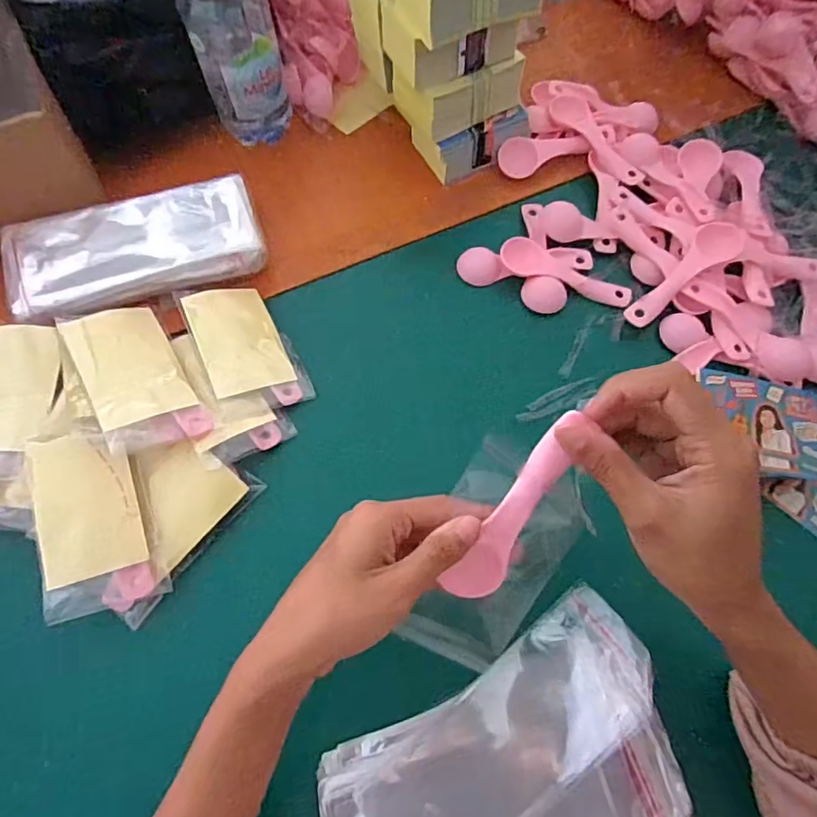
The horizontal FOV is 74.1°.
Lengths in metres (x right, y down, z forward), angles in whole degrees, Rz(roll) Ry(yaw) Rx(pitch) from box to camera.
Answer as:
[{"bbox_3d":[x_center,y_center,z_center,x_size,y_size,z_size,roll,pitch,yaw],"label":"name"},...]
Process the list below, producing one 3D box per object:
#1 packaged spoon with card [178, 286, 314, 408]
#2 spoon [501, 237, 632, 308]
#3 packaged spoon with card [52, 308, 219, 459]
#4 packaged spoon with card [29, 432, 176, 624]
[{"bbox_3d":[-0.127,-0.049,0.418,0.070,0.006,0.114,-17,67,-28],"label":"packaged spoon with card"},{"bbox_3d":[0.133,-0.115,0.455,0.111,0.013,0.031,18,68,5],"label":"spoon"},{"bbox_3d":[-0.190,-0.024,0.375,0.065,0.008,0.117,-22,68,-35],"label":"packaged spoon with card"},{"bbox_3d":[-0.204,0.069,0.346,0.066,0.014,0.113,-17,69,-9],"label":"packaged spoon with card"}]

